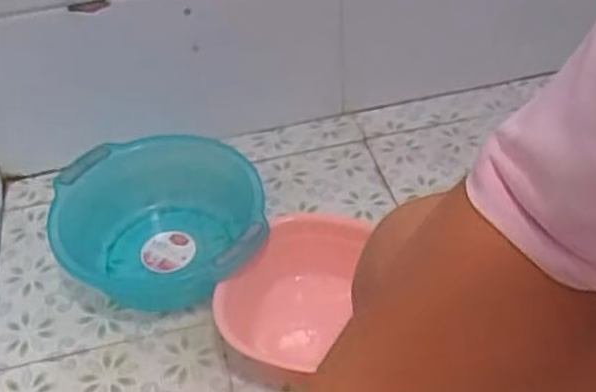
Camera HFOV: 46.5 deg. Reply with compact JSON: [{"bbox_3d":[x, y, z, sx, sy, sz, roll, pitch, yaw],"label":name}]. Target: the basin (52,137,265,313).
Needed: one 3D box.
[{"bbox_3d":[-0.193,0.039,1.003,0.282,0.112,0.265,-3,42,3],"label":"basin"}]

